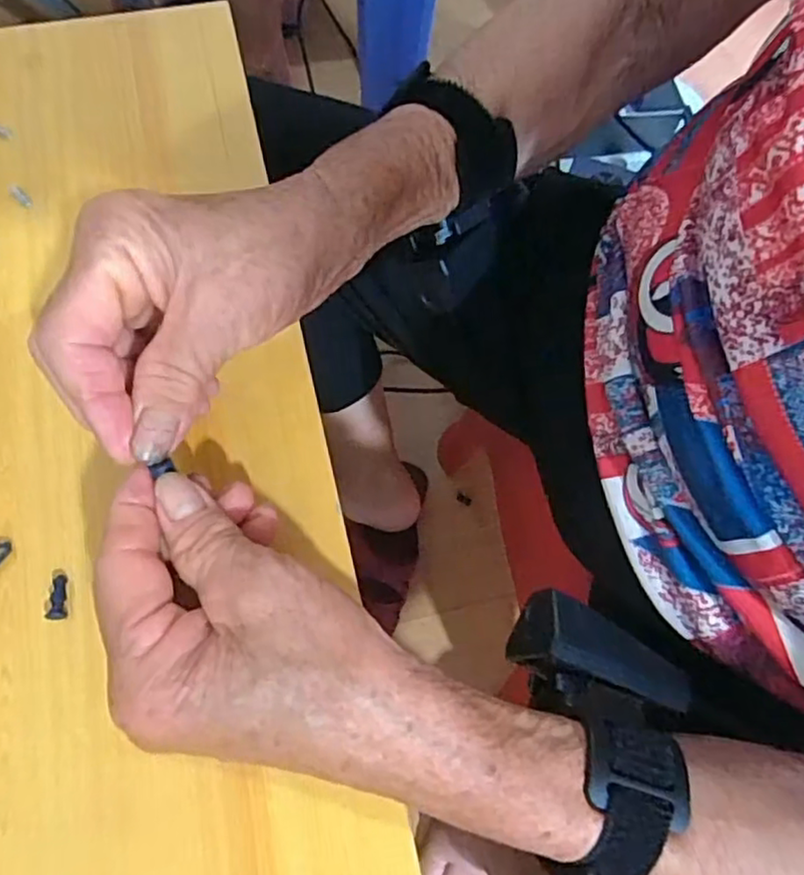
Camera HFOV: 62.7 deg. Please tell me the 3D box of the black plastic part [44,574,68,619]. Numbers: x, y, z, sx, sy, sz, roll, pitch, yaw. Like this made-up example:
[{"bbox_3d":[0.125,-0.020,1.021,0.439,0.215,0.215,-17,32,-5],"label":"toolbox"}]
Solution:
[{"bbox_3d":[-0.132,0.061,0.251,0.007,0.004,0.017,-10,68,-7],"label":"black plastic part"}]

